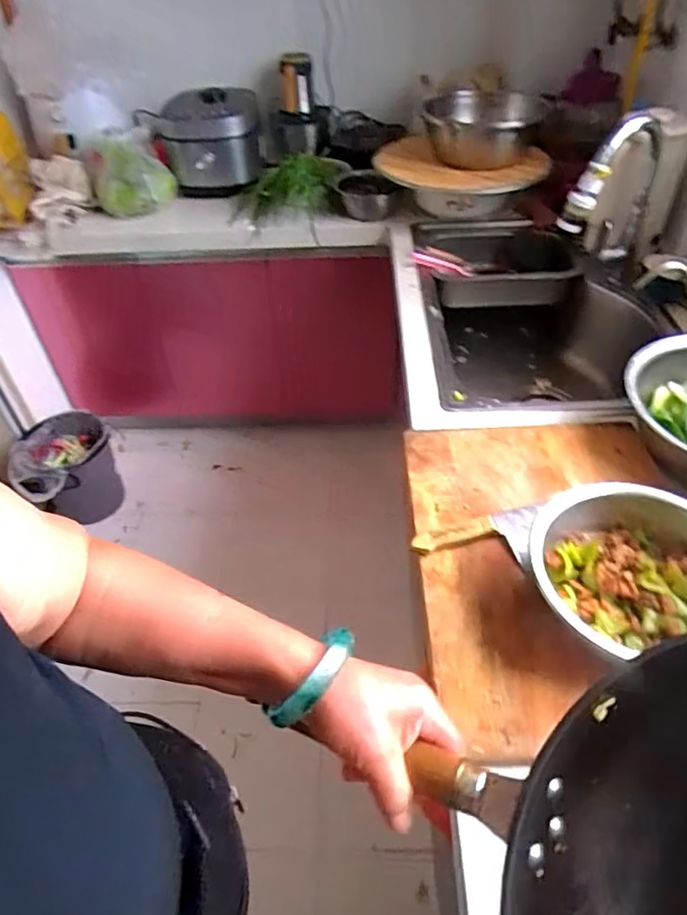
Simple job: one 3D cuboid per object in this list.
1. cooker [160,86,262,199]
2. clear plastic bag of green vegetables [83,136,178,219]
[{"bbox_3d":[-0.354,-0.839,1.535,0.269,0.195,0.251,-5,45,-1],"label":"cooker"},{"bbox_3d":[-0.557,-0.744,1.499,0.204,0.156,0.161,-20,47,-15],"label":"clear plastic bag of green vegetables"}]

